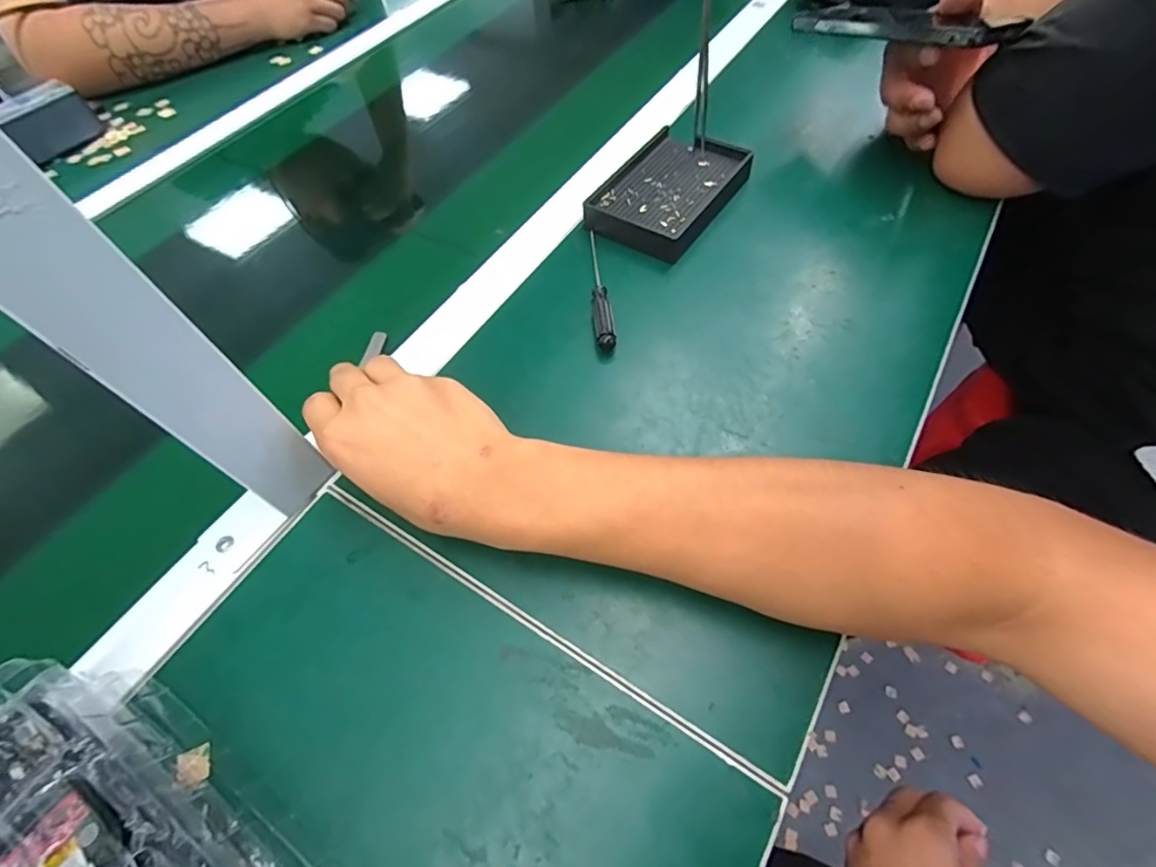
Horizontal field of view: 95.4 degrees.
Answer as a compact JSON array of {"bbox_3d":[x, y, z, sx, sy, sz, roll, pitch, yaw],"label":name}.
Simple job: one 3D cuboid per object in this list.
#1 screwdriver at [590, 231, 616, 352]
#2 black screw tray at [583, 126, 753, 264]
[{"bbox_3d":[0.015,-0.115,0.404,0.014,0.014,0.128,-7,57,2],"label":"screwdriver"},{"bbox_3d":[0.077,-0.211,0.456,0.096,0.023,0.134,28,65,22],"label":"black screw tray"}]

